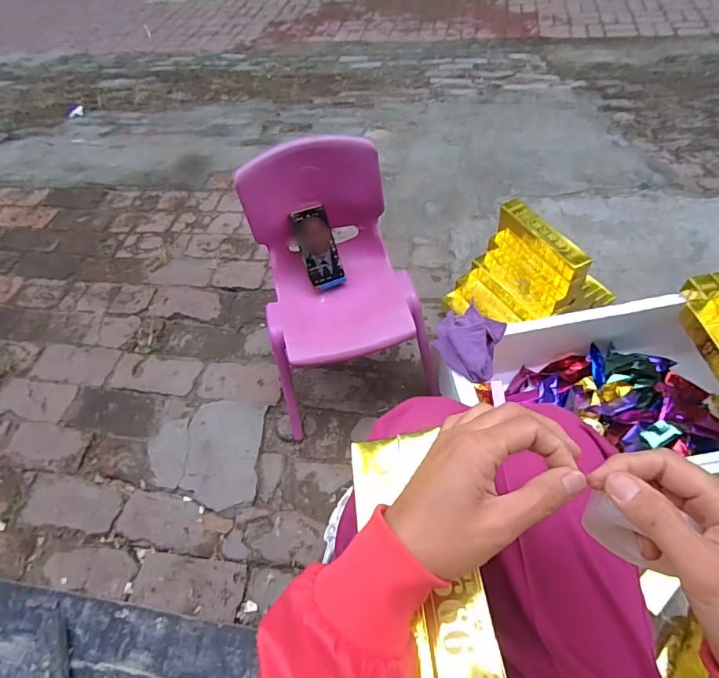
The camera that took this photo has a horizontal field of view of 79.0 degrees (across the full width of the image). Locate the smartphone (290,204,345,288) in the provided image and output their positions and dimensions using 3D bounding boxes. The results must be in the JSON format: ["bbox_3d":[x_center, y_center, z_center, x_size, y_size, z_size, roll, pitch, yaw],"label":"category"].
[{"bbox_3d":[-0.085,-0.192,0.905,0.070,0.158,0.011,-17,11,-8],"label":"smartphone"}]

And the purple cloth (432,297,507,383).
[{"bbox_3d":[0.198,0.005,0.805,0.116,0.040,0.143,16,58,17],"label":"purple cloth"}]

